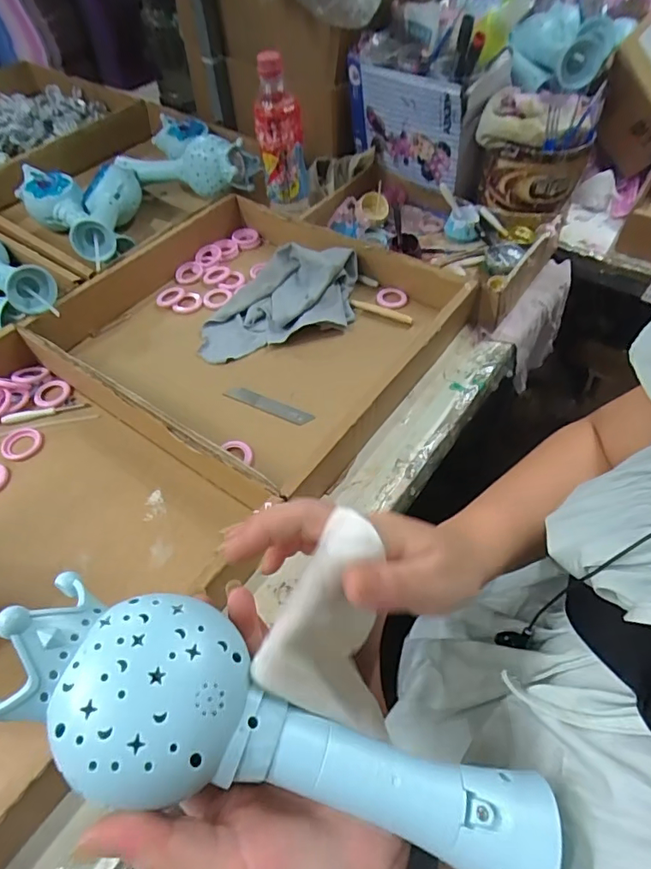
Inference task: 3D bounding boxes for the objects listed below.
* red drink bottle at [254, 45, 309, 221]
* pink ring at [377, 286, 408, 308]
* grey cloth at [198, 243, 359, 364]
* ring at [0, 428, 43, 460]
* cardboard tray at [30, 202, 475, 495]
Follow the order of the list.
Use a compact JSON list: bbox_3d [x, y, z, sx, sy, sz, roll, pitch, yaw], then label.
[{"bbox_3d":[-0.056,-0.381,0.640,0.063,0.173,0.048,-4,54,-2],"label":"red drink bottle"},{"bbox_3d":[0.082,-0.169,0.613,0.037,0.008,0.034,-1,54,1],"label":"pink ring"},{"bbox_3d":[-0.051,-0.165,0.586,0.208,0.058,0.106,-18,55,-12],"label":"grey cloth"},{"bbox_3d":[-0.301,0.009,0.490,0.037,0.004,0.037,-1,54,1],"label":"ring"},{"bbox_3d":[-0.078,-0.128,0.560,0.372,0.057,0.342,30,60,21],"label":"cardboard tray"}]

